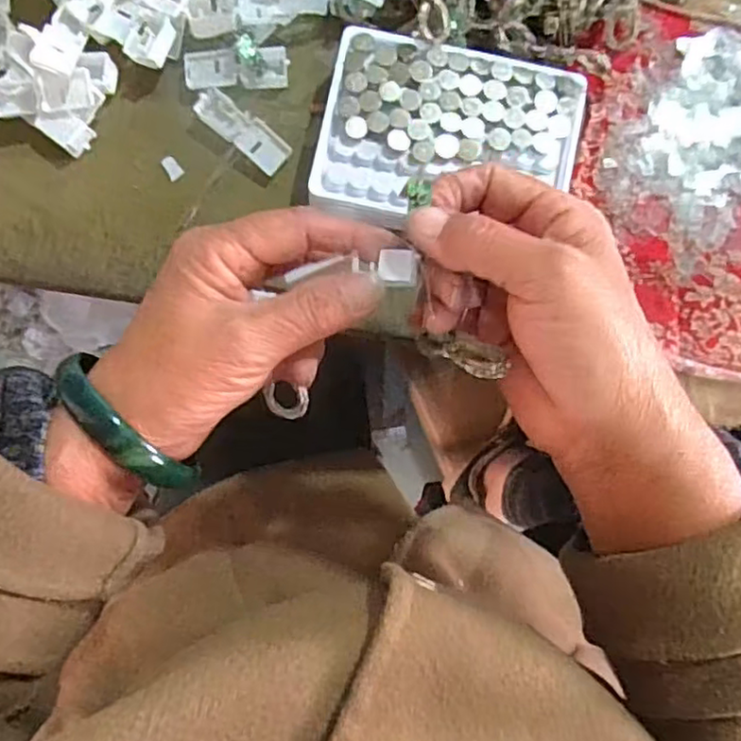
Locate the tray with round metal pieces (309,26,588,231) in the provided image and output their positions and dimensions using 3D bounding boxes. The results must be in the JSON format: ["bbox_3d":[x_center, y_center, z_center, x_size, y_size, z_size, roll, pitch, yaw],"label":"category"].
[{"bbox_3d":[0.040,-0.120,0.332,0.128,0.011,0.096,13,89,0],"label":"tray with round metal pieces"}]

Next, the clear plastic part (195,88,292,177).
[{"bbox_3d":[-0.070,-0.131,0.351,0.057,0.004,0.019,40,89,1],"label":"clear plastic part"}]

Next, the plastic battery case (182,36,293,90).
[{"bbox_3d":[-0.073,-0.167,0.353,0.055,0.009,0.024,-3,89,0],"label":"plastic battery case"}]

